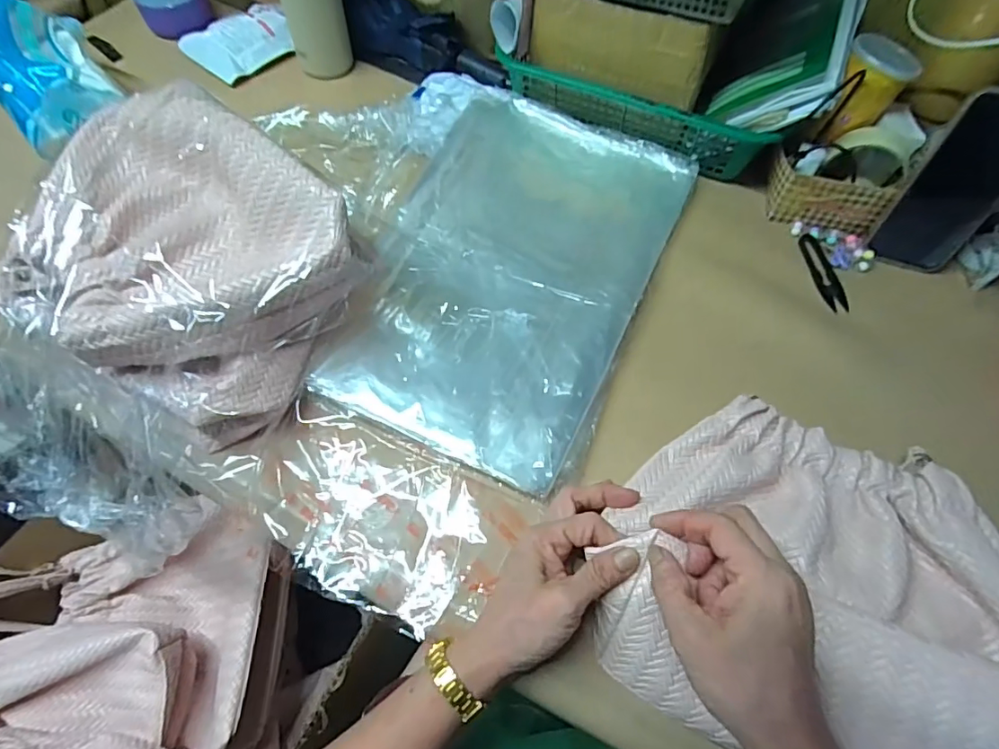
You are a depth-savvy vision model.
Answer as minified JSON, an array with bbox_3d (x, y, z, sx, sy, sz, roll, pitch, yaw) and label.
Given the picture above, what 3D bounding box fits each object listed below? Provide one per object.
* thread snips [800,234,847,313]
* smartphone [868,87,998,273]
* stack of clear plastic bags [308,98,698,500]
[{"bbox_3d":[0.343,-0.110,0.535,0.025,0.004,0.102,-1,60,-2],"label":"thread snips"},{"bbox_3d":[0.440,-0.178,0.483,0.076,0.172,0.016,28,56,21],"label":"smartphone"},{"bbox_3d":[0.015,-0.118,0.510,0.262,0.019,0.431,22,62,10],"label":"stack of clear plastic bags"}]

